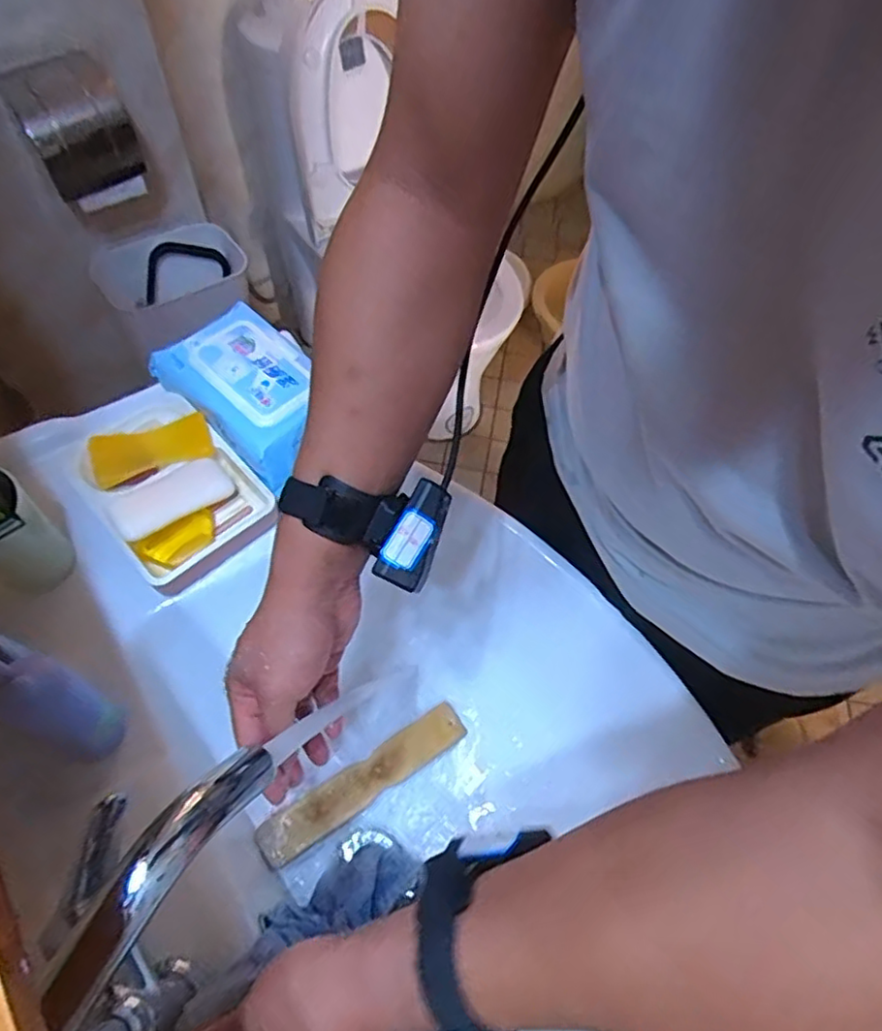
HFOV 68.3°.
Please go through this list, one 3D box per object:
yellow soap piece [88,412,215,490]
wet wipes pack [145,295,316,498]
[{"bbox_3d":[-0.264,-0.062,0.596,0.102,0.018,0.044,-20,63,-14],"label":"yellow soap piece"},{"bbox_3d":[-0.176,-0.122,0.612,0.171,0.054,0.110,41,66,18],"label":"wet wipes pack"}]

